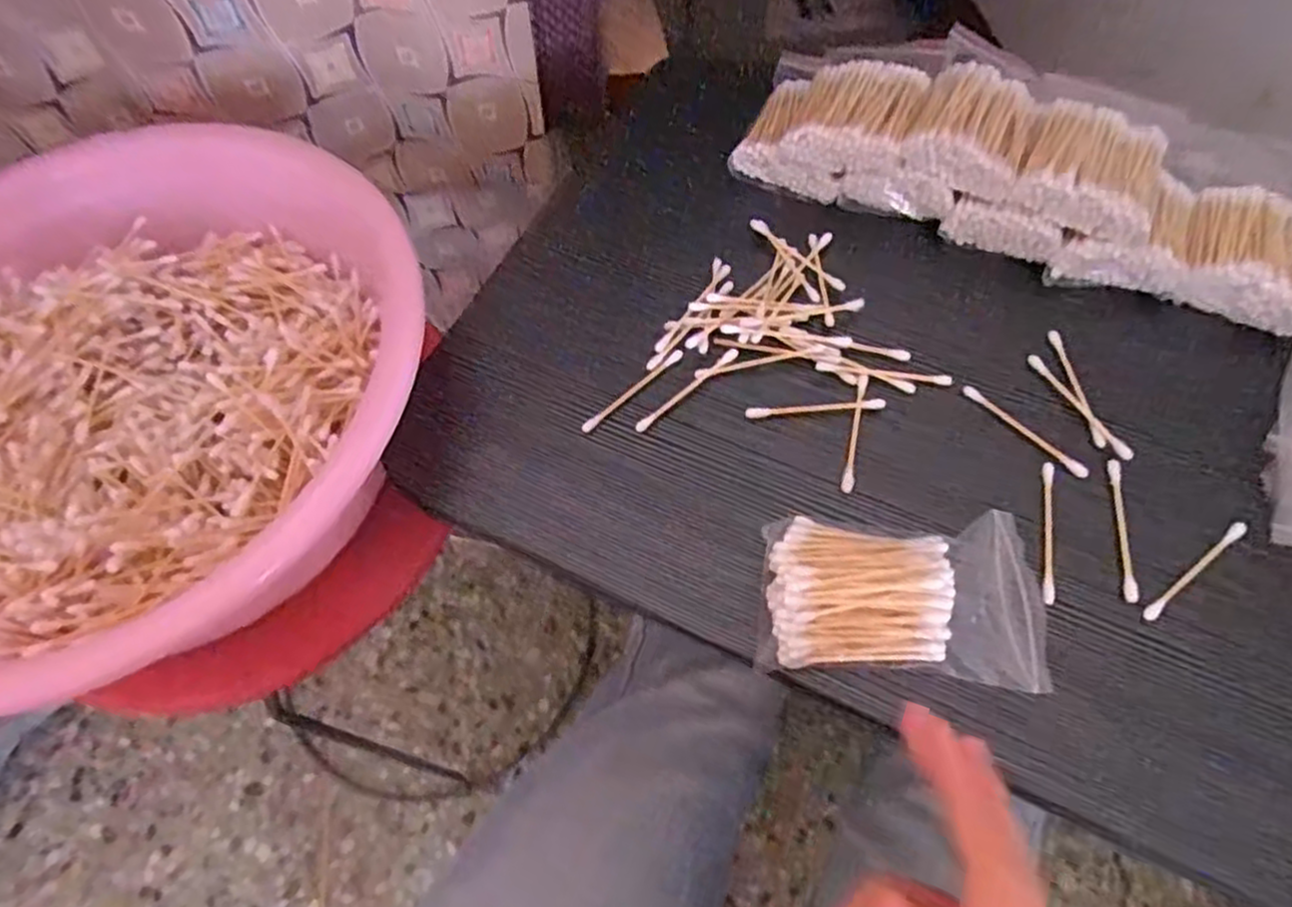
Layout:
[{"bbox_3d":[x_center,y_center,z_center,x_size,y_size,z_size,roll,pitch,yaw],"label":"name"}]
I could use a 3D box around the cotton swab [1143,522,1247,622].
[{"bbox_3d":[0.247,0.052,0.329,0.069,0.006,0.006,-35,65,-14],"label":"cotton swab"}]

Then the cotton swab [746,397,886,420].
[{"bbox_3d":[0.087,-0.024,0.380,0.070,0.005,0.008,-4,62,2],"label":"cotton swab"}]

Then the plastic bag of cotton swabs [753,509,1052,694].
[{"bbox_3d":[0.109,0.061,0.318,0.112,0.029,0.068,4,63,6],"label":"plastic bag of cotton swabs"}]

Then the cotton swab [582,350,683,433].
[{"bbox_3d":[-0.007,-0.033,0.395,0.069,0.005,0.005,-39,66,-16],"label":"cotton swab"}]

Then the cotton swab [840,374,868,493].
[{"bbox_3d":[0.106,-0.011,0.372,0.006,0.004,0.068,12,64,10],"label":"cotton swab"}]

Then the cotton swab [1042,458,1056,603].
[{"bbox_3d":[0.187,0.035,0.342,0.005,0.004,0.070,10,63,9],"label":"cotton swab"}]

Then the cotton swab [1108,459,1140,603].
[{"bbox_3d":[0.221,0.035,0.340,0.006,0.004,0.071,6,63,7],"label":"cotton swab"}]

